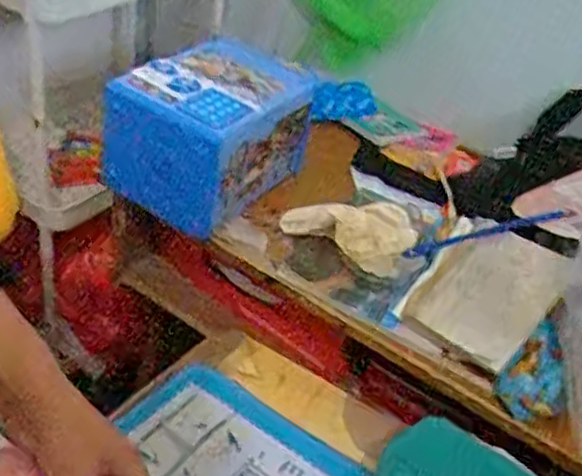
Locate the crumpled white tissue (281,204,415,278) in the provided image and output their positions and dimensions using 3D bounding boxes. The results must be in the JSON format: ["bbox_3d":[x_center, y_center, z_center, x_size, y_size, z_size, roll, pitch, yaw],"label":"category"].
[{"bbox_3d":[0.072,-0.012,0.722,0.142,0.044,0.088,37,42,29],"label":"crumpled white tissue"}]

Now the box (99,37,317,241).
[{"bbox_3d":[-0.085,-0.116,0.788,0.161,0.130,0.191,31,40,23],"label":"box"}]

